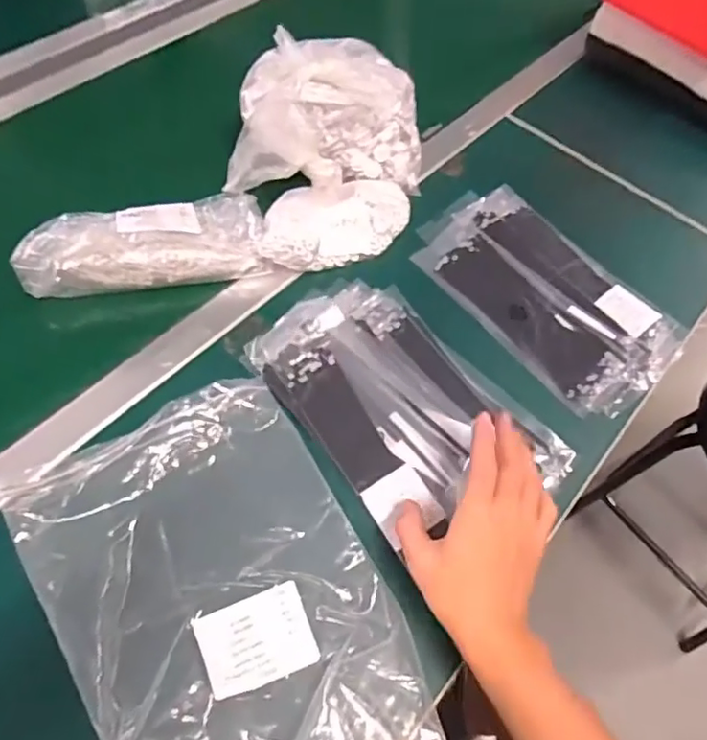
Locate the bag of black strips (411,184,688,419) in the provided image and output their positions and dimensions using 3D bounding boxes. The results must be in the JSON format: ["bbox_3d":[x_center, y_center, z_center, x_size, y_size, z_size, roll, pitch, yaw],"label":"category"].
[{"bbox_3d":[0.198,-0.083,0.632,0.157,0.024,0.286,-33,65,-22],"label":"bag of black strips"}]

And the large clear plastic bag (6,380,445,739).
[{"bbox_3d":[-0.088,0.174,0.438,0.213,0.033,0.337,-27,63,-20],"label":"large clear plastic bag"}]

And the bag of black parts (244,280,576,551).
[{"bbox_3d":[0.042,0.028,0.537,0.163,0.030,0.263,-33,65,-23],"label":"bag of black parts"}]

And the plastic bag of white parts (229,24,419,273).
[{"bbox_3d":[-0.028,-0.246,0.661,0.199,0.098,0.279,6,57,0],"label":"plastic bag of white parts"}]

